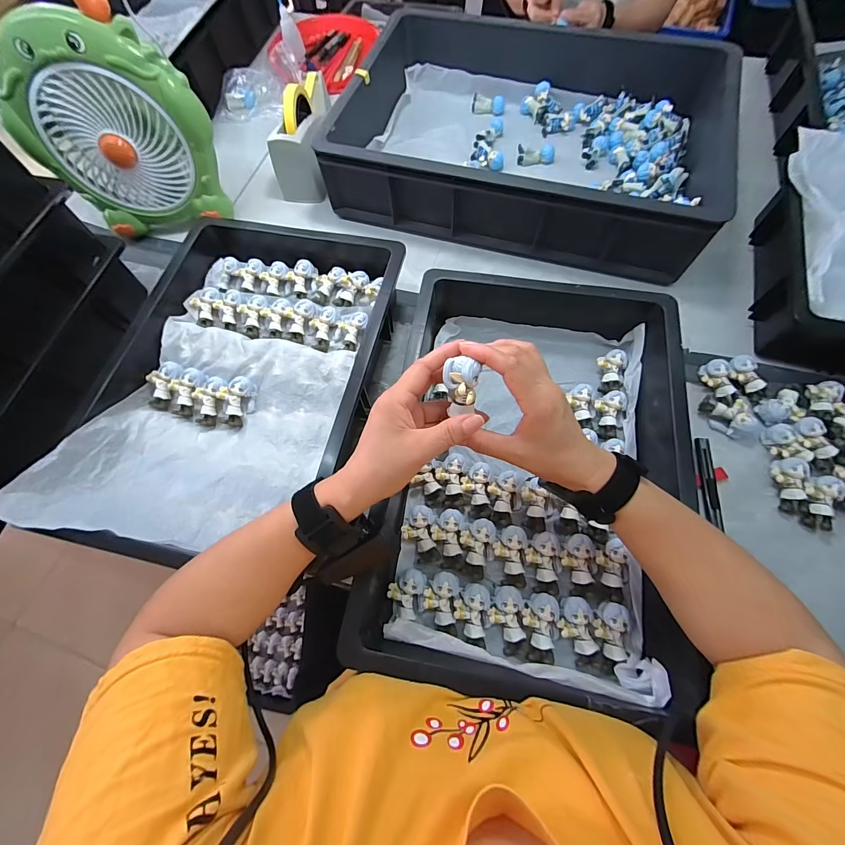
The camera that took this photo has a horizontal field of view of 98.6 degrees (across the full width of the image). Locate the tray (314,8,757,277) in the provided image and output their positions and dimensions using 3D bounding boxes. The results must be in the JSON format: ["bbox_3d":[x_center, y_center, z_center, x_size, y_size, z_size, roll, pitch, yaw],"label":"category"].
[{"bbox_3d":[0.177,-0.499,0.643,0.596,0.134,0.424,17,70,9],"label":"tray"}]

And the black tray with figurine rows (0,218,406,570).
[{"bbox_3d":[-0.228,-0.070,0.468,0.330,0.064,0.460,10,69,7],"label":"black tray with figurine rows"}]

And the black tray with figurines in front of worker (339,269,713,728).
[{"bbox_3d":[0.122,0.036,0.427,0.310,0.093,0.465,9,69,6],"label":"black tray with figurines in front of worker"}]

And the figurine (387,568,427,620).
[{"bbox_3d":[-0.017,0.187,0.398,0.038,0.024,0.049,7,69,6],"label":"figurine"}]

